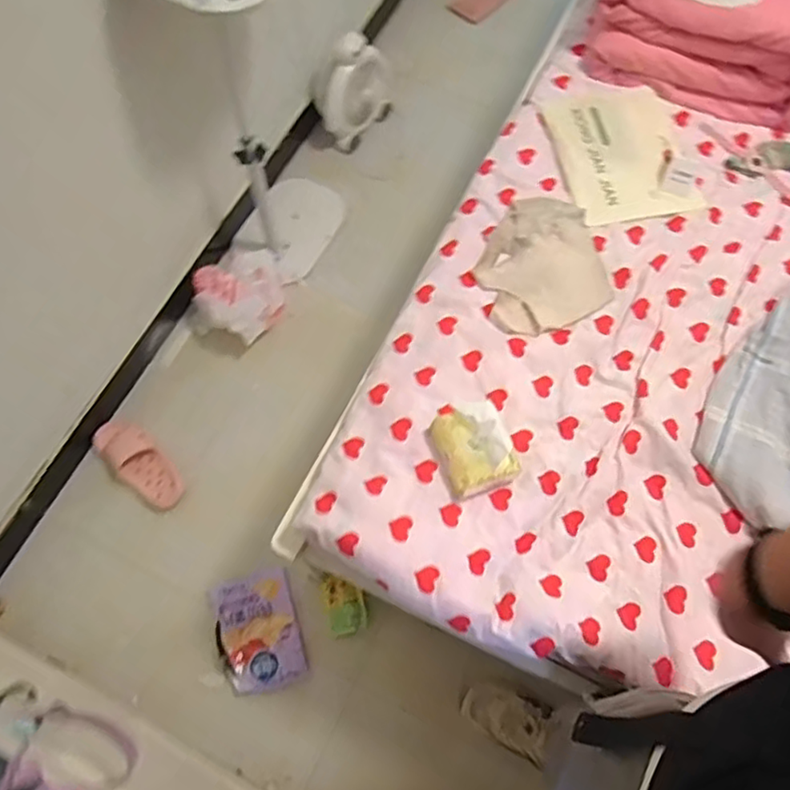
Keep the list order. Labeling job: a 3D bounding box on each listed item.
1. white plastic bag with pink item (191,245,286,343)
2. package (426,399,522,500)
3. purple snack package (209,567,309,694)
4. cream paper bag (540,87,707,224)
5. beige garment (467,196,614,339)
[{"bbox_3d":[-0.367,-0.276,1.554,0.204,0.135,0.270,20,71,8],"label":"white plastic bag with pink item"},{"bbox_3d":[0.114,0.073,0.932,0.100,0.071,0.130,-22,71,-8],"label":"package"},{"bbox_3d":[-0.282,0.492,1.315,0.172,0.043,0.233,-17,70,-6],"label":"purple snack package"},{"bbox_3d":[0.424,-0.458,1.195,0.239,0.018,0.291,-12,69,-9],"label":"cream paper bag"},{"bbox_3d":[0.248,-0.232,1.097,0.225,0.015,0.253,-17,70,-6],"label":"beige garment"}]

